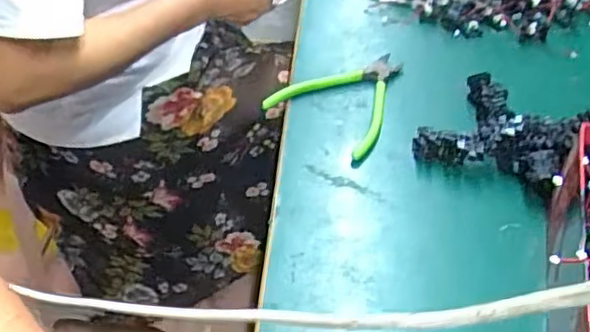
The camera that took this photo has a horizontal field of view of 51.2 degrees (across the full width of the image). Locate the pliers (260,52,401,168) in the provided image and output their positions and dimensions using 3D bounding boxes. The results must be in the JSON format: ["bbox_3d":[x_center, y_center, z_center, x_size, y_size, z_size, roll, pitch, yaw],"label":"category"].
[{"bbox_3d":[0.053,-0.067,0.585,0.115,0.014,0.131,30,56,29],"label":"pliers"}]

